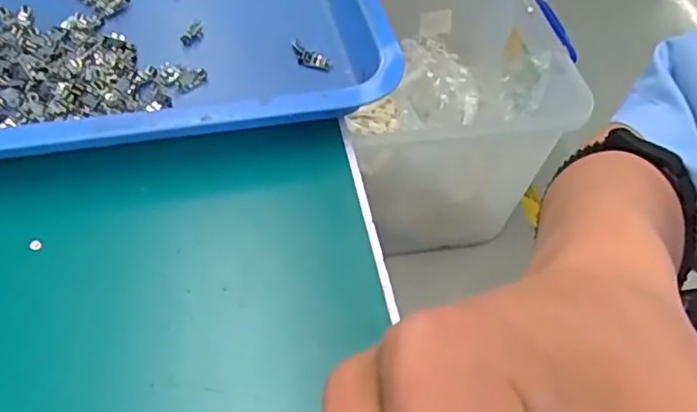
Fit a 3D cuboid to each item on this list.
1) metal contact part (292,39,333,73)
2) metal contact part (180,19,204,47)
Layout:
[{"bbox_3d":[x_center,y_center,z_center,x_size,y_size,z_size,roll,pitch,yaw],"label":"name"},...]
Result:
[{"bbox_3d":[-0.029,-0.112,0.463,0.036,0.007,0.016,26,56,14],"label":"metal contact part"},{"bbox_3d":[-0.117,-0.131,0.463,0.012,0.004,0.029,15,54,6],"label":"metal contact part"}]

